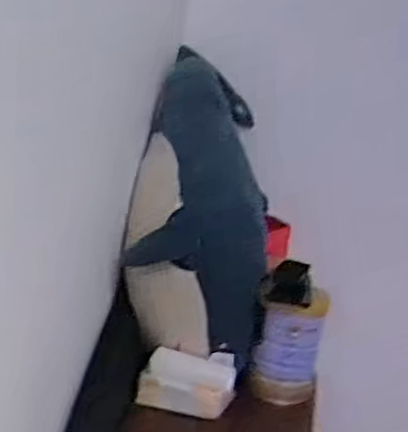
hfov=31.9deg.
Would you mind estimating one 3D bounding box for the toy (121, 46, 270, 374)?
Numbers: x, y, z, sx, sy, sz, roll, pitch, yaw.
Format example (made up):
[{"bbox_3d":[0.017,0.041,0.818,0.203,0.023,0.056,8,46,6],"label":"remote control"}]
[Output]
[{"bbox_3d":[-0.024,-0.042,1.272,0.213,0.581,0.224,2,-12,-19],"label":"toy"}]

